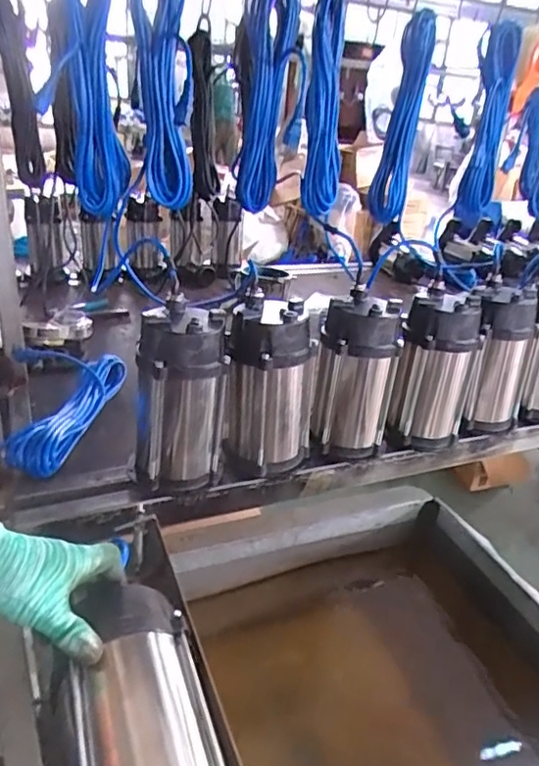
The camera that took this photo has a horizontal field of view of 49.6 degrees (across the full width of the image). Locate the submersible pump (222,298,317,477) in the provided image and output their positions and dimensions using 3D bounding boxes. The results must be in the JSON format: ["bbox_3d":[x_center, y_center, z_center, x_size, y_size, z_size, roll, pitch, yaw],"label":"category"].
[{"bbox_3d":[-0.001,0.003,0.907,0.135,0.253,0.127,4,27,-1],"label":"submersible pump"}]

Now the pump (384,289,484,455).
[{"bbox_3d":[0.286,-0.017,1.003,0.121,0.251,0.117,15,29,21],"label":"pump"}]

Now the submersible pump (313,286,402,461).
[{"bbox_3d":[0.143,-0.014,0.967,0.121,0.249,0.127,8,27,7],"label":"submersible pump"}]

